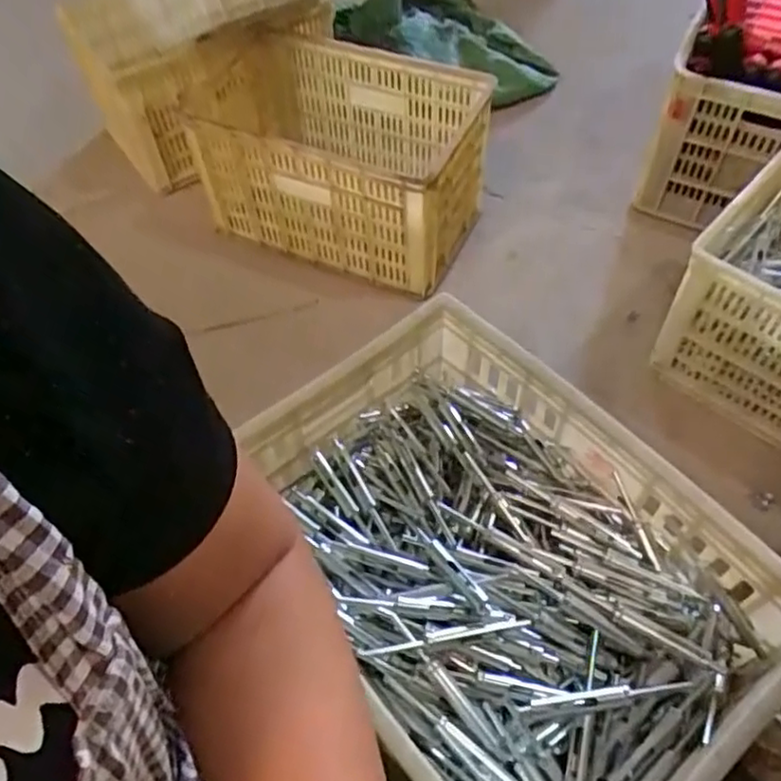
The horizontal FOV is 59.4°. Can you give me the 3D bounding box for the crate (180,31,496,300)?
[{"bbox_3d":[-0.089,-0.387,1.191,0.458,0.280,0.285,17,55,16],"label":"crate"}]

